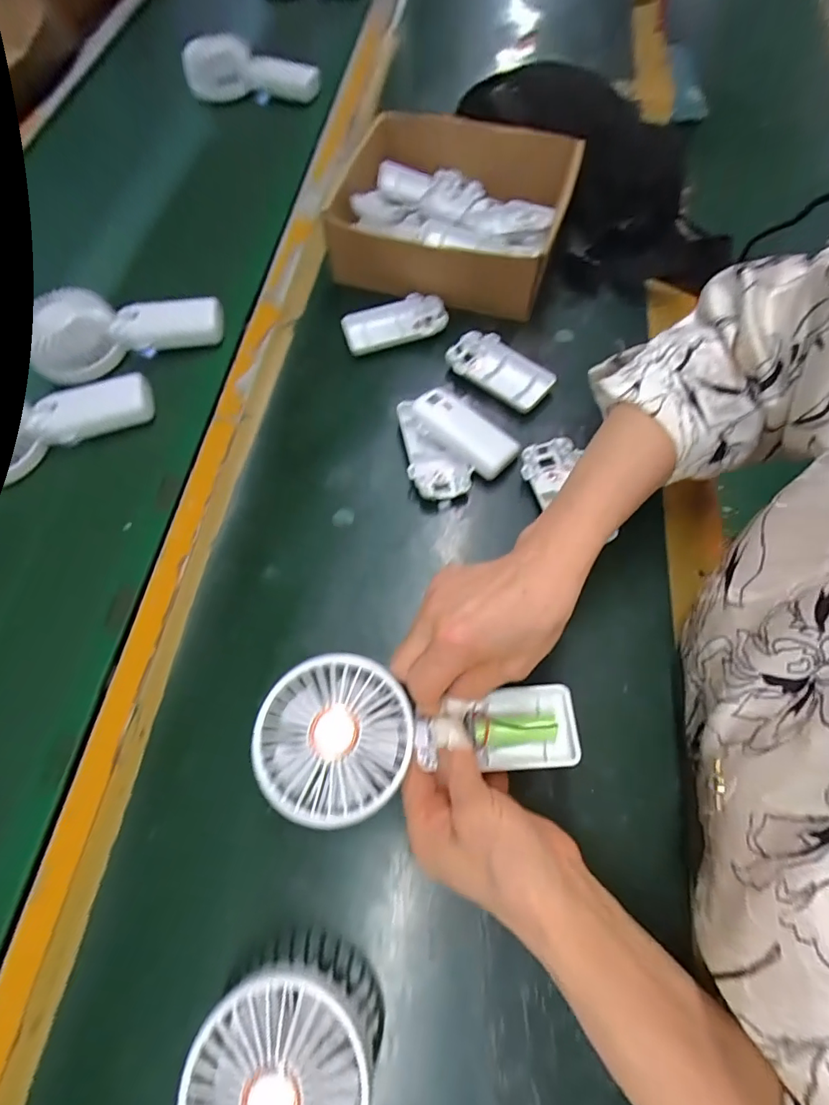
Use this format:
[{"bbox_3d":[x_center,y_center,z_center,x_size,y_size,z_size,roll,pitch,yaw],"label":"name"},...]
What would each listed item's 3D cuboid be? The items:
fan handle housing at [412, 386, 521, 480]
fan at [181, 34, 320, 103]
[{"bbox_3d":[0.041,-0.101,0.394,0.091,0.022,0.039,41,73,17],"label":"fan handle housing"},{"bbox_3d":[-0.225,-0.658,0.651,0.194,0.062,0.036,13,68,10],"label":"fan"}]

